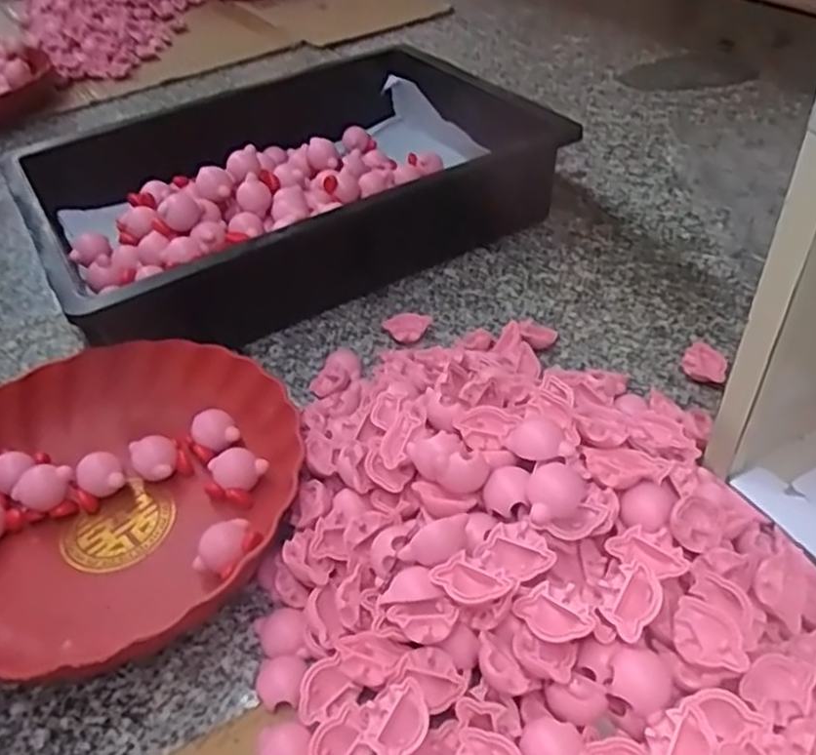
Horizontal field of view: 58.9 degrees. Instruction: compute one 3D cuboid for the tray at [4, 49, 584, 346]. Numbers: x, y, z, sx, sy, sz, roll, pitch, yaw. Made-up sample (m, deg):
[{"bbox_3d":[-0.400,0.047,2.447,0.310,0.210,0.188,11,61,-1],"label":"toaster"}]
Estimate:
[{"bbox_3d":[-0.113,-0.180,0.684,0.434,0.109,0.313,-27,46,-20],"label":"tray"}]

